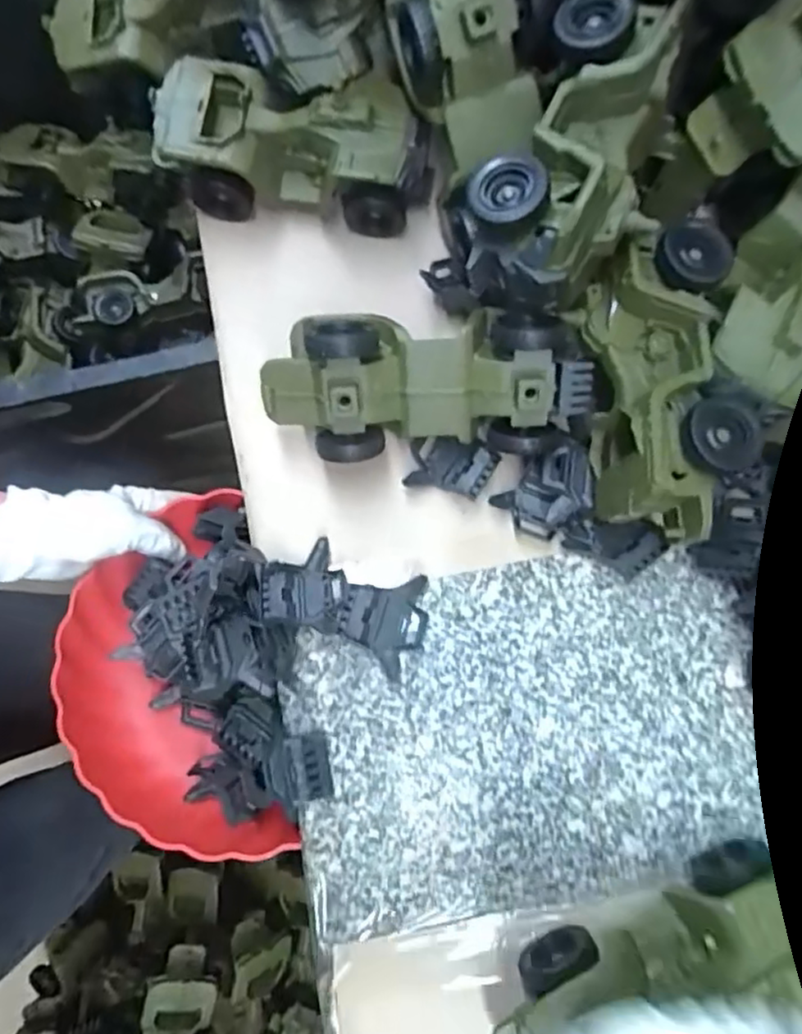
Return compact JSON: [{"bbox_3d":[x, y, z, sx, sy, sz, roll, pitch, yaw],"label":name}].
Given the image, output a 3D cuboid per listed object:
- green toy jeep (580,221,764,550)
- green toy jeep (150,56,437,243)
[{"bbox_3d":[0.157,-0.076,0.393,0.077,0.071,0.178,-2,78,0],"label":"green toy jeep"},{"bbox_3d":[-0.073,-0.263,0.459,0.187,0.069,0.081,10,79,3],"label":"green toy jeep"}]

